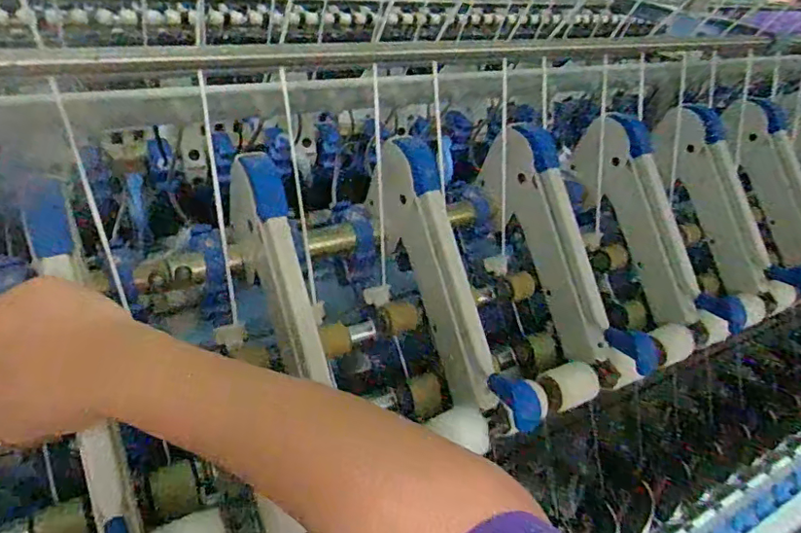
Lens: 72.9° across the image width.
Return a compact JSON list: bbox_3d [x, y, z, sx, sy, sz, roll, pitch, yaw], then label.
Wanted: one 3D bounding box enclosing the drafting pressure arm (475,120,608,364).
[{"bbox_3d":[0.145,-0.023,0.549,0.030,0.095,0.237,-13,78,-27],"label":"drafting pressure arm"}]

